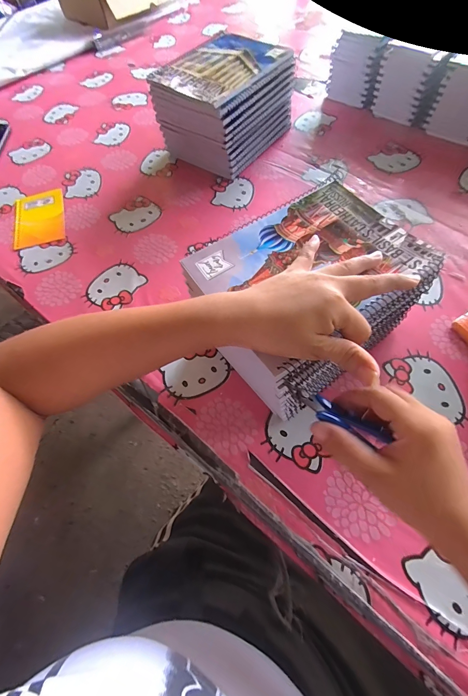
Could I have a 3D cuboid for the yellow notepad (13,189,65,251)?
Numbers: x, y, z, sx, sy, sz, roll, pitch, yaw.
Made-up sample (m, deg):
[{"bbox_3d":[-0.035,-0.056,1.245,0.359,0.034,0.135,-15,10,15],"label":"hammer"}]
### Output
[{"bbox_3d":[-0.330,-0.220,0.529,0.081,0.005,0.132,-17,62,-6],"label":"yellow notepad"}]

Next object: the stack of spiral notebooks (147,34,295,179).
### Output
[{"bbox_3d":[-0.011,-0.425,0.550,0.156,0.120,0.198,32,68,19],"label":"stack of spiral notebooks"}]

